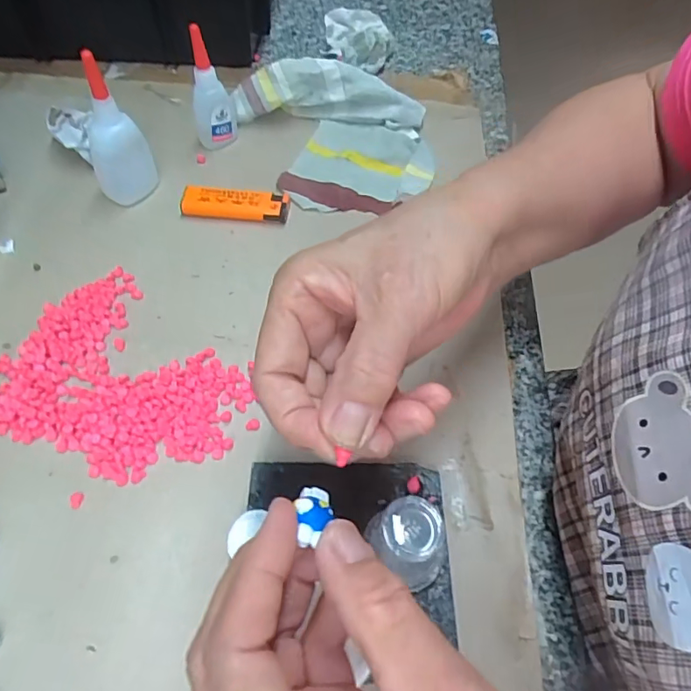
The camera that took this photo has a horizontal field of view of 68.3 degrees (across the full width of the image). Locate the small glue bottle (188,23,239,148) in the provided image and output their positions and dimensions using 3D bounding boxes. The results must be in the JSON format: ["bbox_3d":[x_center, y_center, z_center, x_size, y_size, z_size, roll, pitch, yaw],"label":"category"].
[{"bbox_3d":[-0.107,-0.206,0.411,0.032,0.091,0.030,-6,57,-6],"label":"small glue bottle"}]

